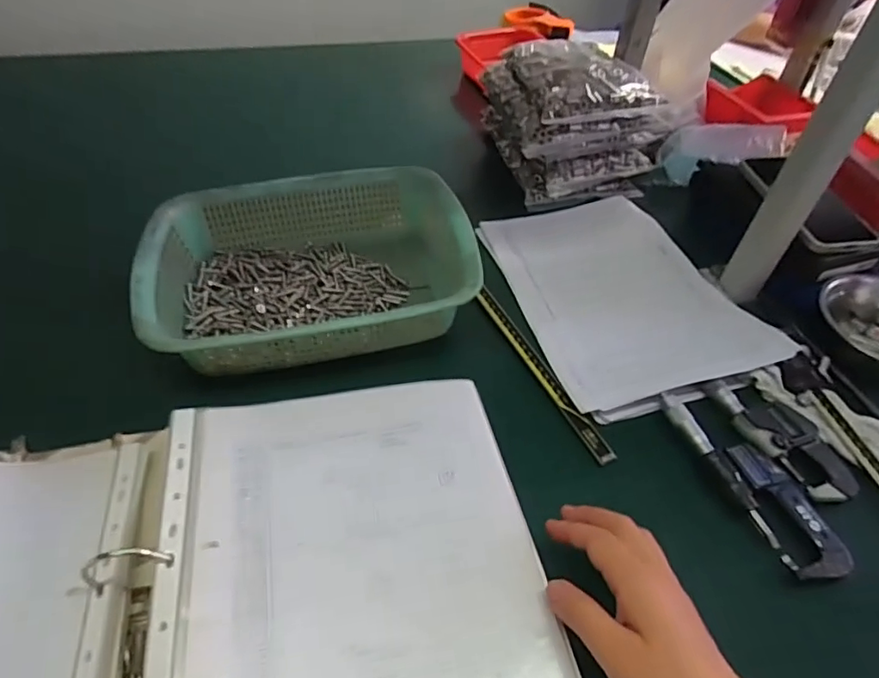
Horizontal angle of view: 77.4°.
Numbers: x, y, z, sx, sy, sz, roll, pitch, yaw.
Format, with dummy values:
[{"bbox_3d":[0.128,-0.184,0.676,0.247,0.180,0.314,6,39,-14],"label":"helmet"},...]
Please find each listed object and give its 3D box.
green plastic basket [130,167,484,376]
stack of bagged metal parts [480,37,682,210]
[{"bbox_3d":[-0.125,-0.069,0.535,0.299,0.077,0.215,-9,49,-13],"label":"green plastic basket"},{"bbox_3d":[0.169,-0.285,0.705,0.175,0.145,0.200,-5,48,-9],"label":"stack of bagged metal parts"}]

